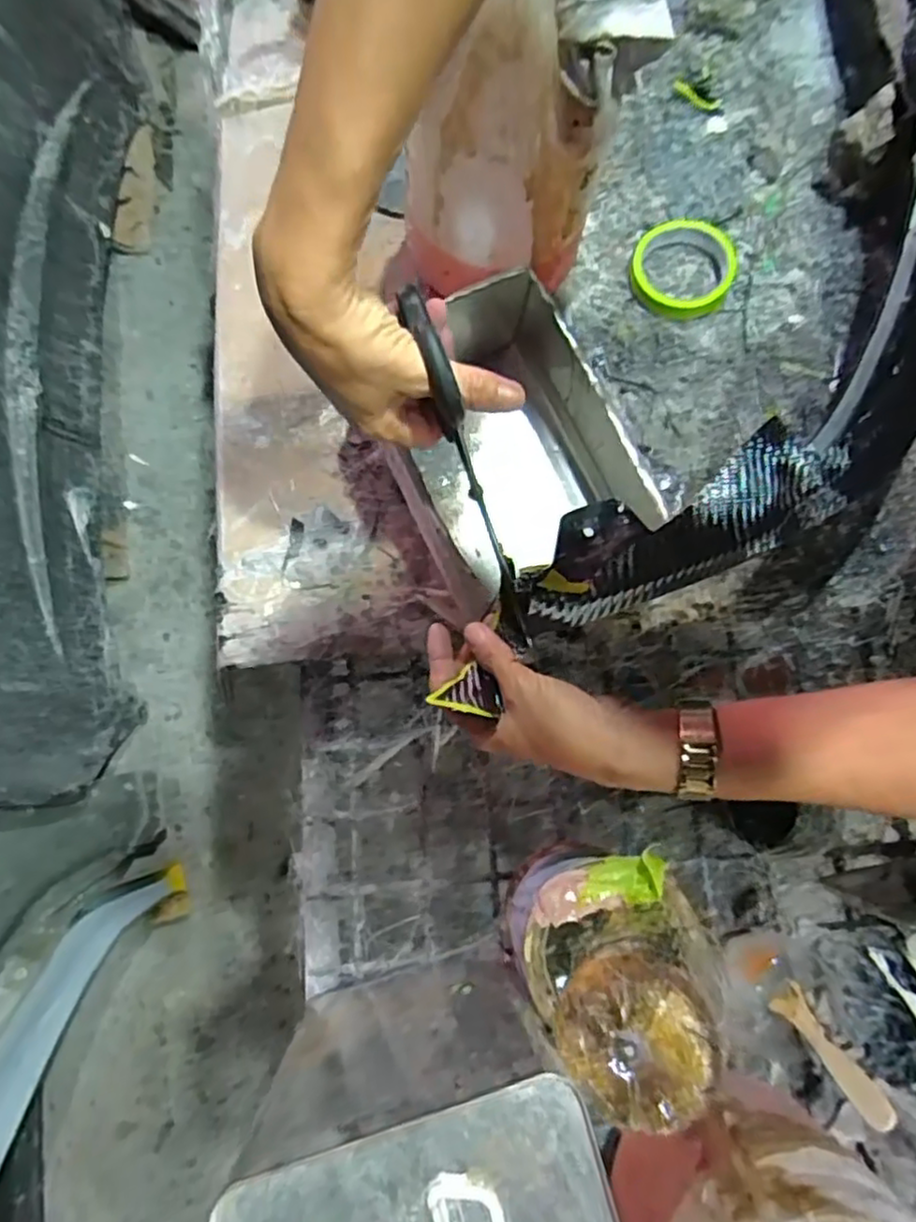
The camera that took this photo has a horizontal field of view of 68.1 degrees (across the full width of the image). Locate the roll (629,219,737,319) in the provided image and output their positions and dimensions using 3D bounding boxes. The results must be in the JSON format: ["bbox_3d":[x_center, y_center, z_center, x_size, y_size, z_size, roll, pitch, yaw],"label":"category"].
[{"bbox_3d":[0.210,-0.321,0.631,0.093,0.021,0.104,15,77,2],"label":"roll"}]

